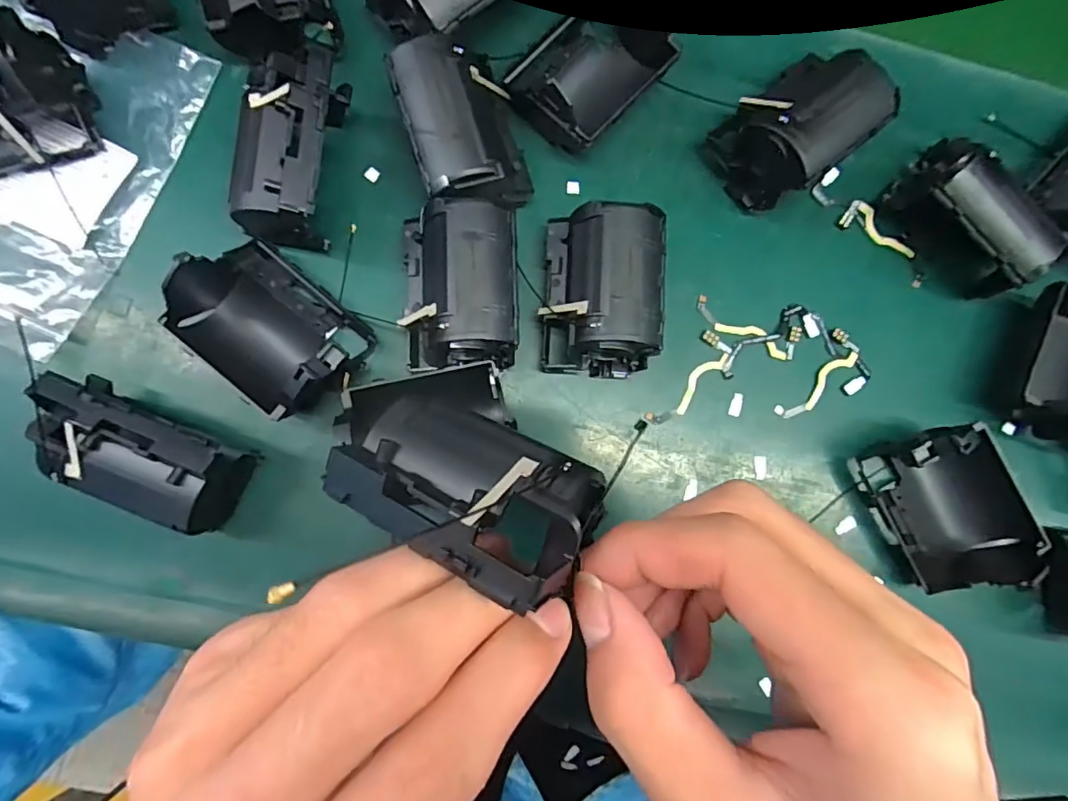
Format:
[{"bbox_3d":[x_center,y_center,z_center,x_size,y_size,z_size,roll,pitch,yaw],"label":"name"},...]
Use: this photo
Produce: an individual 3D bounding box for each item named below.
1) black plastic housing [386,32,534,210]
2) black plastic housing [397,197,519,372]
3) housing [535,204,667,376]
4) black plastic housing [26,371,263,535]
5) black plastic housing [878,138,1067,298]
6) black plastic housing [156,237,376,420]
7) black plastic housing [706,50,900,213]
[{"bbox_3d":[-0.031,-0.118,0.240,0.050,0.042,0.067,-15,88,-6],"label":"black plastic housing"},{"bbox_3d":[-0.030,-0.047,0.236,0.043,0.041,0.070,0,83,-6],"label":"black plastic housing"},{"bbox_3d":[0.030,-0.048,0.241,0.049,0.041,0.071,4,86,-5],"label":"housing"},{"bbox_3d":[-0.154,0.023,0.216,0.074,0.049,0.043,28,81,-2],"label":"black plastic housing"},{"bbox_3d":[0.208,-0.086,0.258,0.037,0.043,0.073,-38,91,-6],"label":"black plastic housing"},{"bbox_3d":[-0.112,-0.030,0.226,0.079,0.043,0.055,38,84,-2],"label":"black plastic housing"},{"bbox_3d":[0.124,-0.129,0.254,0.071,0.040,0.052,-34,90,-6],"label":"black plastic housing"}]

